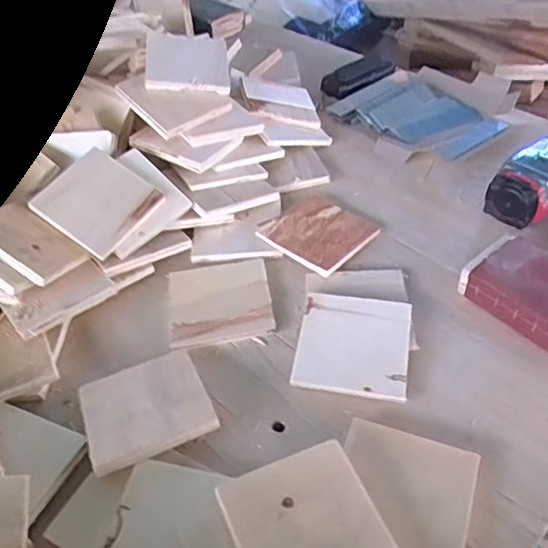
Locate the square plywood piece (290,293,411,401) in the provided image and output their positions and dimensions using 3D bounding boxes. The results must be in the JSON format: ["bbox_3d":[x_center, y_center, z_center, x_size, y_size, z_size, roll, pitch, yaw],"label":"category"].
[{"bbox_3d":[0.067,0.058,0.494,0.091,0.007,0.091,5,54,13],"label":"square plywood piece"}]

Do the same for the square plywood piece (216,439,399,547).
[{"bbox_3d":[0.023,0.160,0.369,0.090,0.005,0.093,-18,53,-19],"label":"square plywood piece"}]

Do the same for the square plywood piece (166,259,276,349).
[{"bbox_3d":[-0.050,0.024,0.543,0.093,0.004,0.093,-7,48,-4],"label":"square plywood piece"}]

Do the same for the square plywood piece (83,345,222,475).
[{"bbox_3d":[-0.101,0.102,0.455,0.092,0.010,0.097,-16,34,-16],"label":"square plywood piece"}]

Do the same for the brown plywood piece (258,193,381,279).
[{"bbox_3d":[0.047,-0.045,0.594,0.091,0.013,0.096,31,56,27],"label":"brown plywood piece"}]

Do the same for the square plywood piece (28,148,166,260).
[{"bbox_3d":[-0.173,-0.072,0.570,0.094,0.011,0.093,35,63,11],"label":"square plywood piece"}]

